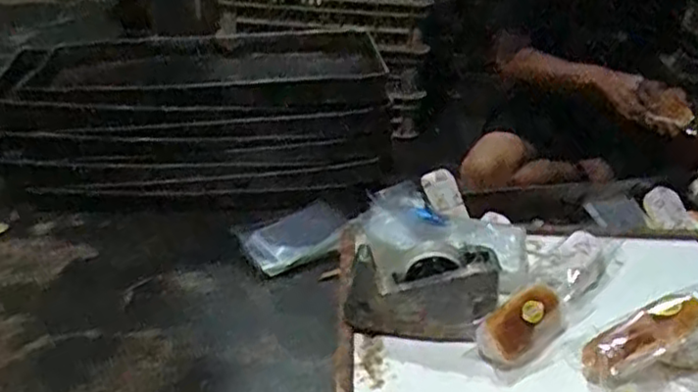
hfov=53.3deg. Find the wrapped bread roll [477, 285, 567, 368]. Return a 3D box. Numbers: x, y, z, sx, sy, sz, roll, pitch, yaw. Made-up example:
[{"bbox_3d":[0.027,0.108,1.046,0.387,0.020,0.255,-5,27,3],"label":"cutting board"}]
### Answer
[{"bbox_3d":[0.227,0.163,0.885,0.125,0.063,0.055,-18,36,-33],"label":"wrapped bread roll"}]

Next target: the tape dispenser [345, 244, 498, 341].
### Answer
[{"bbox_3d":[0.094,0.128,0.914,0.191,0.107,0.084,3,30,-1],"label":"tape dispenser"}]

